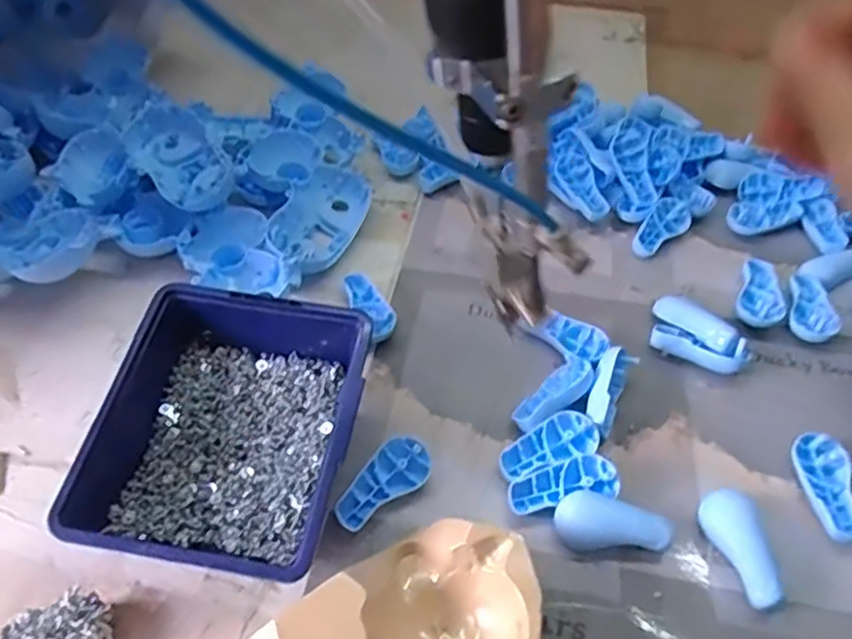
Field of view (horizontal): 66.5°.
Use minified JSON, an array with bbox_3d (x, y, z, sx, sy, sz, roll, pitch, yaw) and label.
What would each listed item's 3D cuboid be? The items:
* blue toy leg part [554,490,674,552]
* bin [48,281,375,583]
[{"bbox_3d":[0.113,0.124,0.397,0.067,0.014,0.032,2,50,1],"label":"blue toy leg part"},{"bbox_3d":[-0.116,0.068,0.405,0.146,0.073,0.177,10,51,7],"label":"bin"}]

